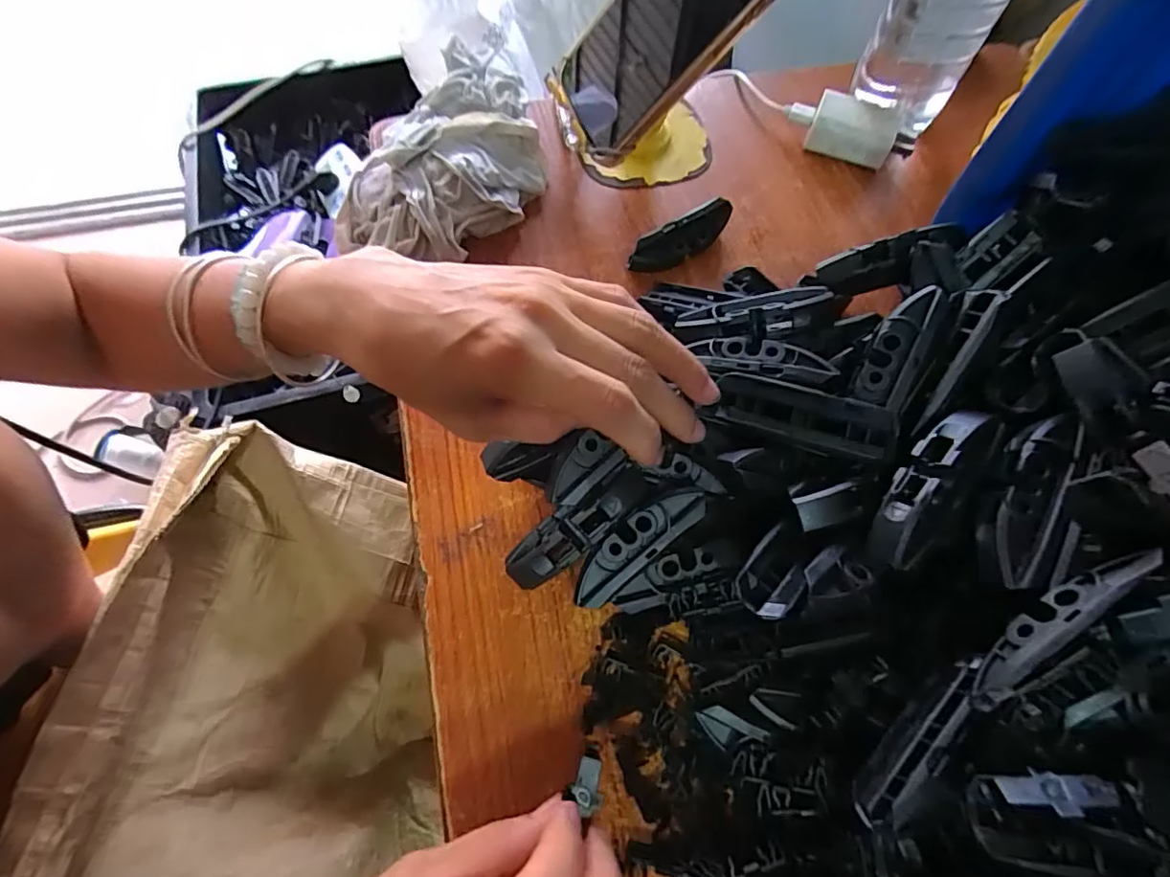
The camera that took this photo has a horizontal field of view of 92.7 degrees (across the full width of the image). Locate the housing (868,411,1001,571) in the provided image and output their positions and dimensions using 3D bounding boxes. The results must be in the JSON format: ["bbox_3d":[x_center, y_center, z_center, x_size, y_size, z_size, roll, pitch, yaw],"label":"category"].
[{"bbox_3d":[0.132,0.017,0.211,0.023,0.009,0.070,37,82,15],"label":"housing"}]

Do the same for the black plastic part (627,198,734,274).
[{"bbox_3d":[0.058,-0.118,0.334,0.074,0.022,0.019,-29,68,-14],"label":"black plastic part"}]

